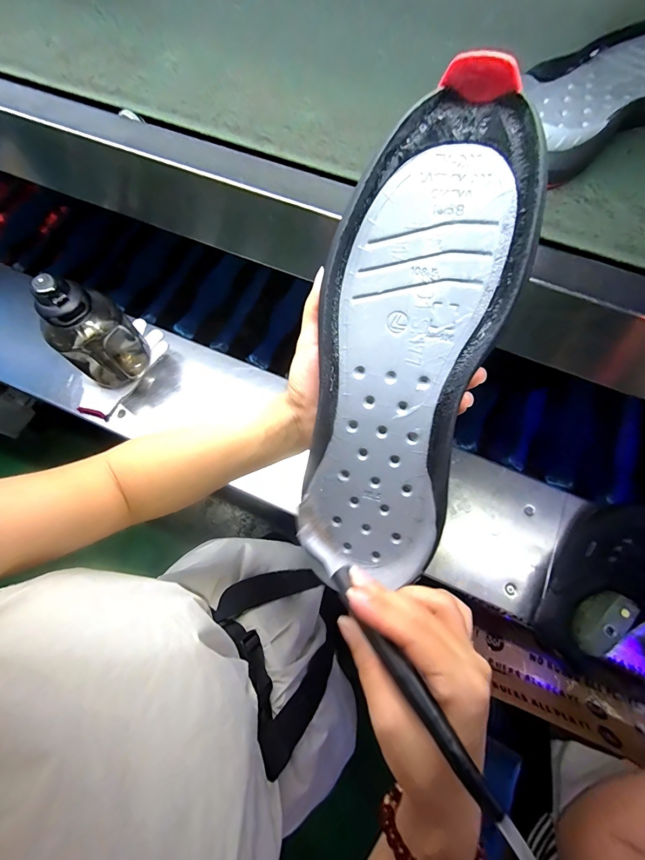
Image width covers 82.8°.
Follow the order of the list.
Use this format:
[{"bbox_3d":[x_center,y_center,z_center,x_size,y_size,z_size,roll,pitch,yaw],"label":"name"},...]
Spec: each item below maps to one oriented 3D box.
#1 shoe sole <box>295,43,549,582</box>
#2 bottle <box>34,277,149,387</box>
[{"bbox_3d":[0.045,-0.035,0.227,0.104,0.036,0.291,13,105,6],"label":"shoe sole"},{"bbox_3d":[-0.366,-0.158,0.578,0.114,0.188,0.096,-36,73,-11],"label":"bottle"}]

